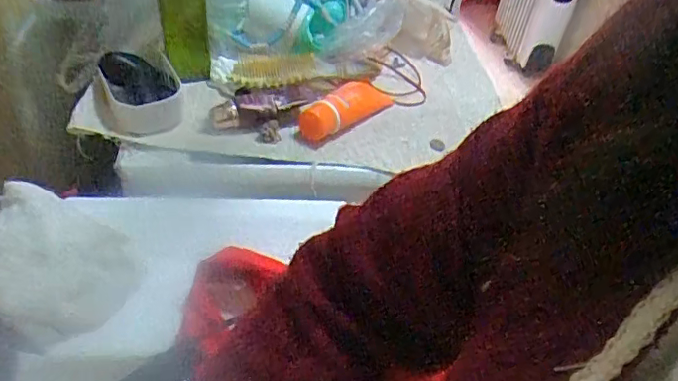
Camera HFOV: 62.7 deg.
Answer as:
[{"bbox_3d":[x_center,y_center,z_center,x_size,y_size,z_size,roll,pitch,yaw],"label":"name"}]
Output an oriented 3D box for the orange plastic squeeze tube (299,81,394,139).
[{"bbox_3d":[0.010,-0.102,0.662,0.049,0.036,0.142,34,51,25],"label":"orange plastic squeeze tube"}]

